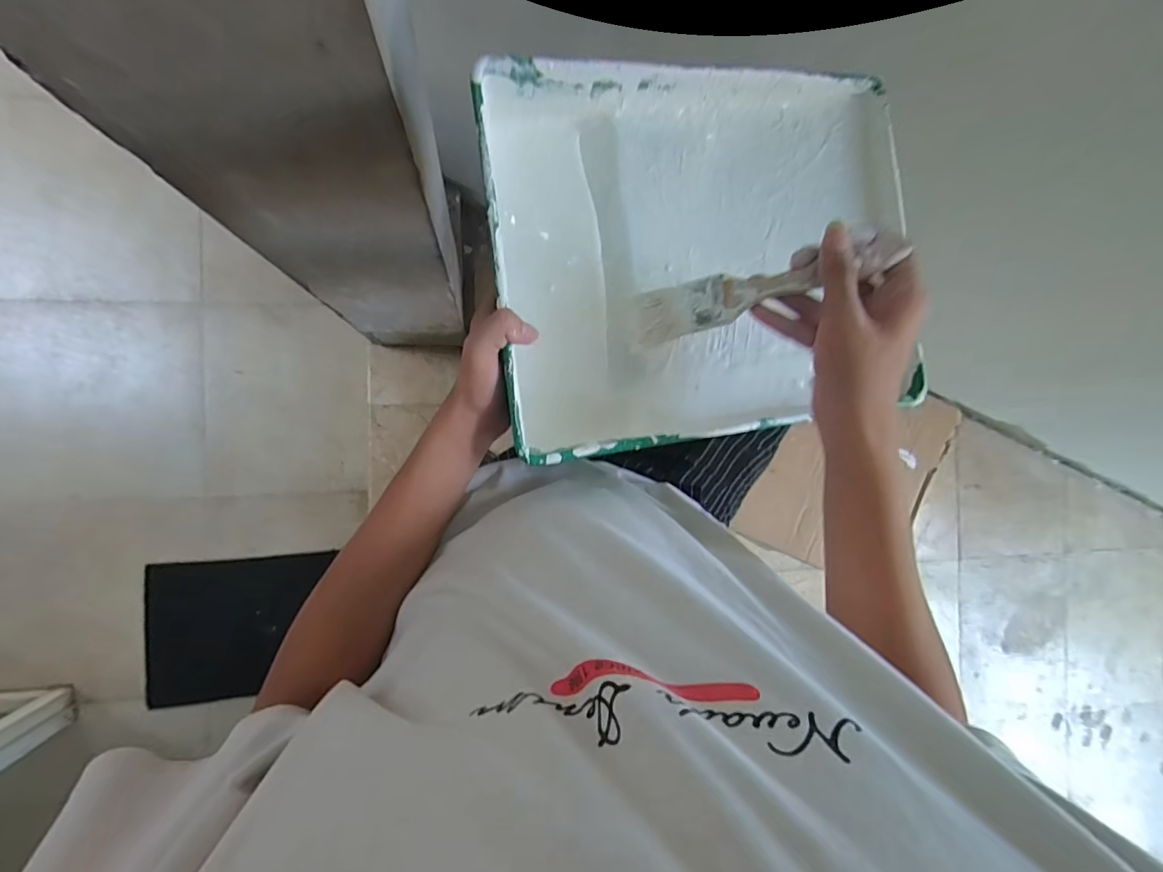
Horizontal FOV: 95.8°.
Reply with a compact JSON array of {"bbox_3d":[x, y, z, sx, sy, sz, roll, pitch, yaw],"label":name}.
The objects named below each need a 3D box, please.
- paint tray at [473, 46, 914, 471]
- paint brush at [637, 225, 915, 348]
[{"bbox_3d":[0.103,-0.146,0.415,0.336,0.076,0.283,-9,92,-7],"label":"paint tray"},{"bbox_3d":[0.120,-0.100,0.355,0.171,0.011,0.036,-12,93,22],"label":"paint brush"}]

